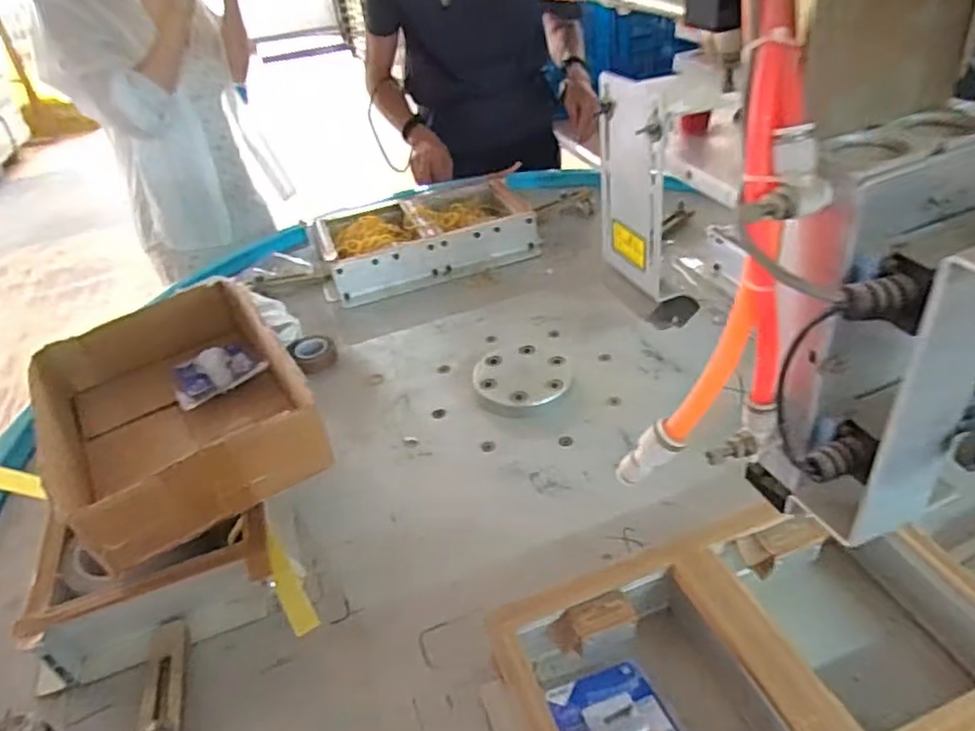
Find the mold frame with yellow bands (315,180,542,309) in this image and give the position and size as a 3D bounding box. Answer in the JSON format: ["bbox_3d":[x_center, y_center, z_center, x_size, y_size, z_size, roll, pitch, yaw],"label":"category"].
[{"bbox_3d":[-0.104,-0.217,1.066,0.343,0.065,0.224,-15,37,-10],"label":"mold frame with yellow bands"}]

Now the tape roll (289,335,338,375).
[{"bbox_3d":[-0.232,-0.018,0.871,0.059,0.025,0.068,-18,38,-14],"label":"tape roll"}]

